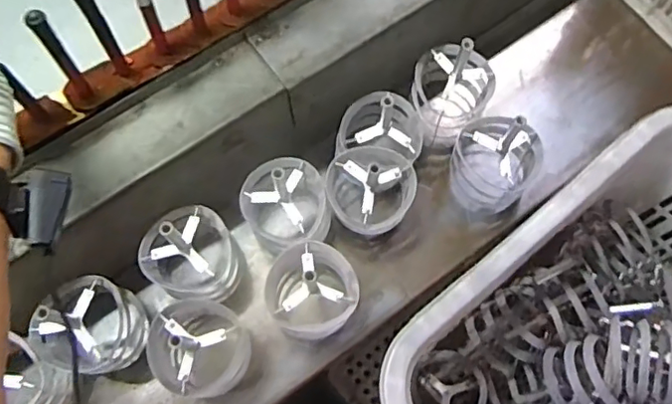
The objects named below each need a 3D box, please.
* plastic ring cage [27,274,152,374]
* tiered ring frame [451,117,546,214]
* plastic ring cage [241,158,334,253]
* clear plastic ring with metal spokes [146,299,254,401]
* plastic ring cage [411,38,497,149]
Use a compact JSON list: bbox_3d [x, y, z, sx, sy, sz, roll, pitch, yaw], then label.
[{"bbox_3d":[-0.316,0.158,0.725,0.102,0.117,0.110,-1,72,2],"label":"plastic ring cage"},{"bbox_3d":[0.223,-0.058,0.785,0.115,0.160,0.105,22,74,9],"label":"tiered ring frame"},{"bbox_3d":[-0.065,0.006,0.756,0.111,0.180,0.101,-1,72,2],"label":"plastic ring cage"},{"bbox_3d":[-0.167,0.186,0.724,0.101,0.130,0.115,2,72,3],"label":"clear plastic ring with metal spokes"},{"bbox_3d":[0.165,-0.165,0.809,0.110,0.173,0.108,-1,72,2],"label":"plastic ring cage"}]

